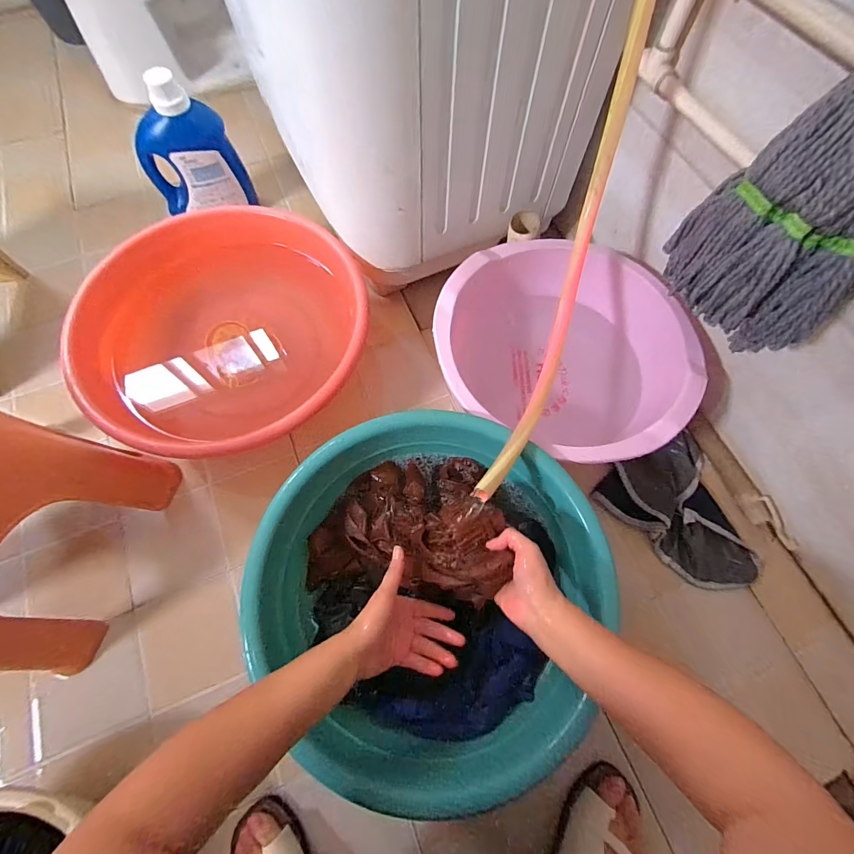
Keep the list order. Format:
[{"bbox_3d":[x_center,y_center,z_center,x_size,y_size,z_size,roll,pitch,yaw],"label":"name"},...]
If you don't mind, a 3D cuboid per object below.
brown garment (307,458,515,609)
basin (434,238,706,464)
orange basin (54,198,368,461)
[{"bbox_3d":[-0.039,0.122,0.508,0.244,0.129,0.184,-4,69,-1],"label":"brown garment"},{"bbox_3d":[0.212,-0.117,0.669,0.385,0.168,0.346,22,71,9],"label":"basin"},{"bbox_3d":[-0.325,-0.141,0.682,0.418,0.166,0.414,0,69,1],"label":"orange basin"}]

